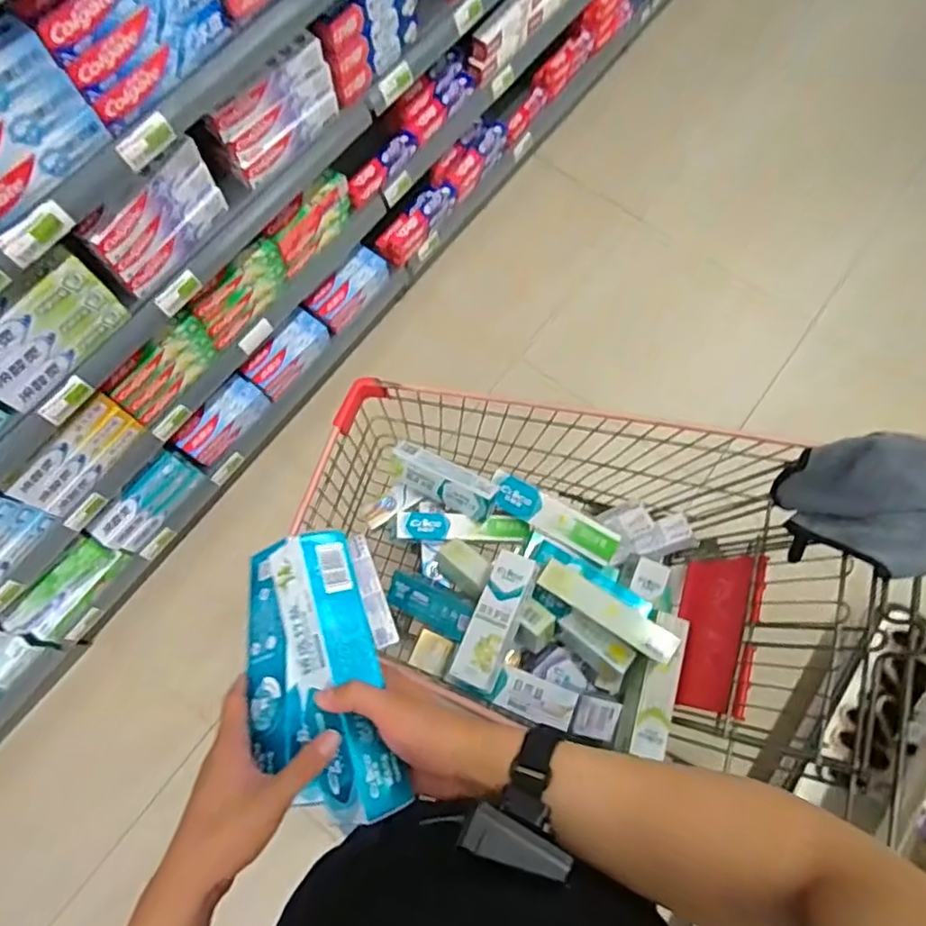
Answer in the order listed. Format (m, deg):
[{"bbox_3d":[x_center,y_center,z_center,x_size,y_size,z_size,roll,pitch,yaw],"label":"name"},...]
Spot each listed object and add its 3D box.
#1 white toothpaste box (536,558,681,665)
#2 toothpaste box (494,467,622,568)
[{"bbox_3d":[0.201,0.206,0.861,0.201,0.036,0.044,34,75,11],"label":"white toothpaste box"},{"bbox_3d":[0.145,0.084,0.985,0.222,0.033,0.056,29,74,9],"label":"toothpaste box"}]

